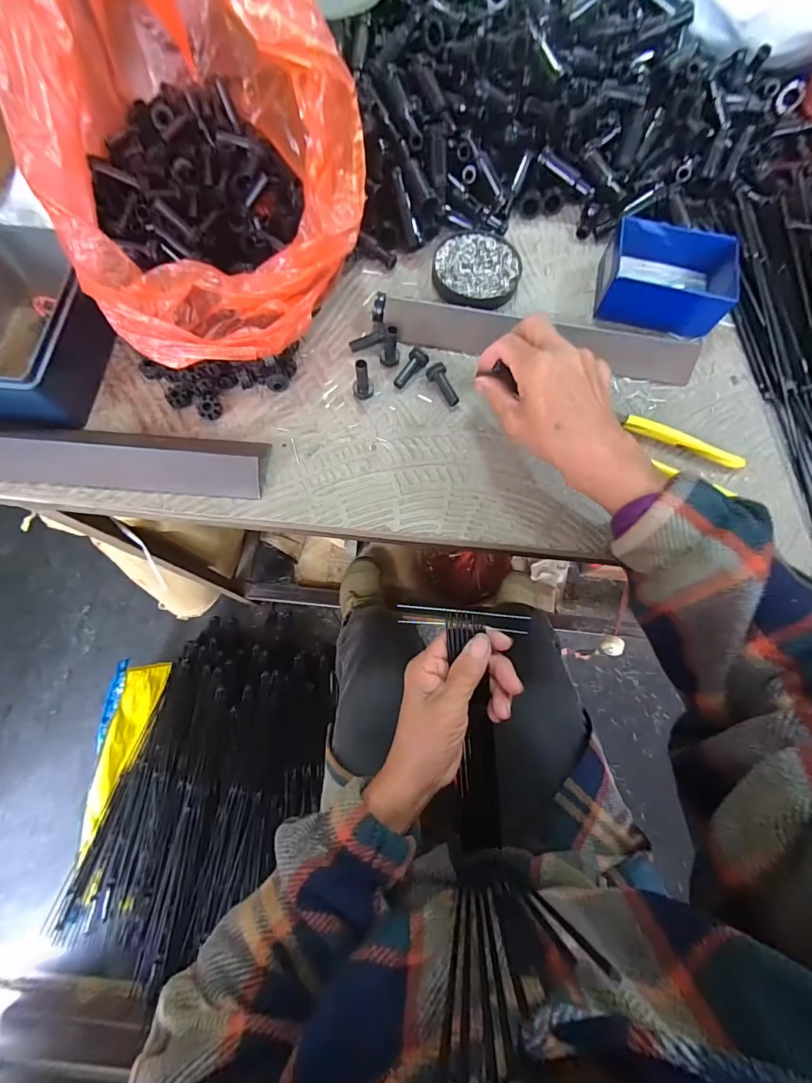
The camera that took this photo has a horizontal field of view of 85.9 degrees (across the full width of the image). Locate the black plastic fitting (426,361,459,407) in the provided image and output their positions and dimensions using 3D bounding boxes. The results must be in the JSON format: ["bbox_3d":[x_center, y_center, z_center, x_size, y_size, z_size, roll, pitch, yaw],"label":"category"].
[{"bbox_3d":[0.033,-0.138,0.381,0.015,0.010,0.040,-28,76,-9],"label":"black plastic fitting"}]

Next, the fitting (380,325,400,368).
[{"bbox_3d":[-0.014,-0.169,0.376,0.017,0.037,0.015,0,74,-2],"label":"fitting"}]

